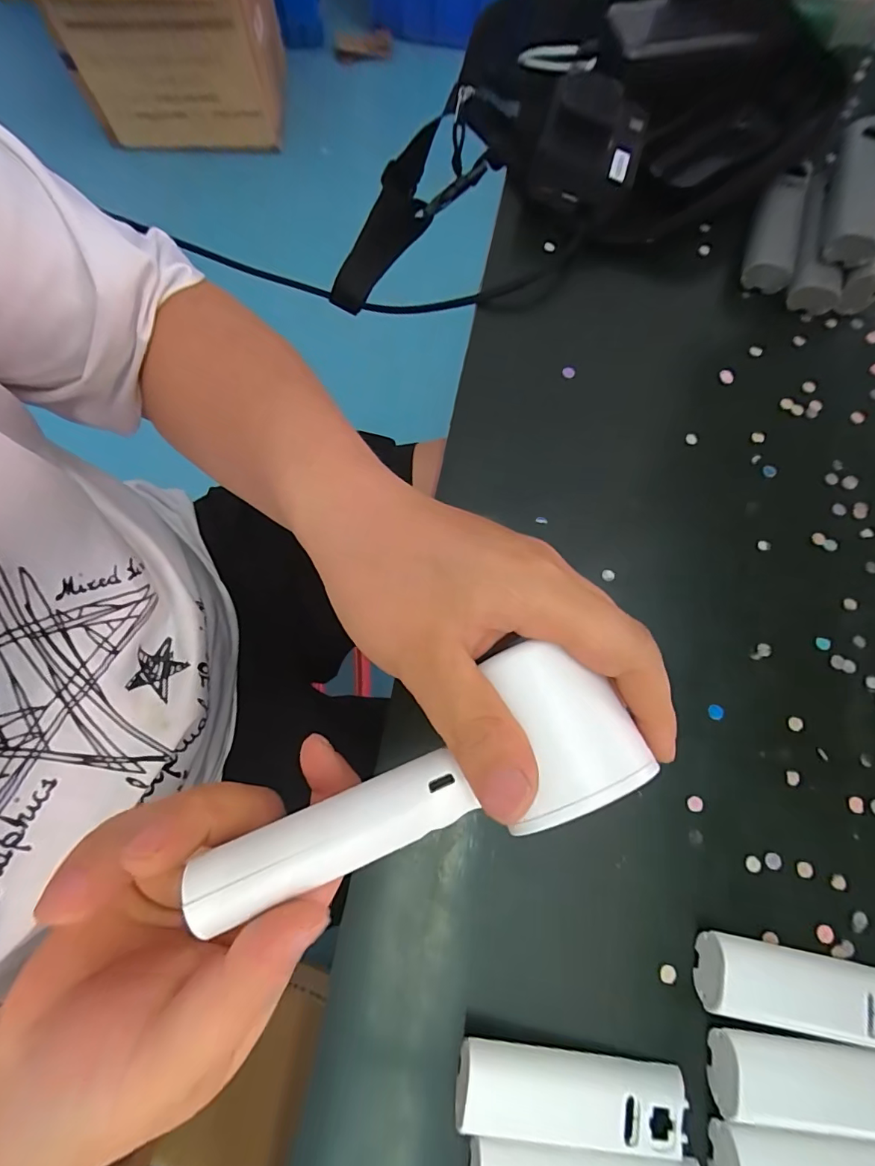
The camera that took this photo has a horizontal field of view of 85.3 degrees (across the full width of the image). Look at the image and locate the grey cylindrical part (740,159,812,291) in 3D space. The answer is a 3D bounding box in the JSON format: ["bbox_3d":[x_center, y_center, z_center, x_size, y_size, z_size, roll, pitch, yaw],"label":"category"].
[{"bbox_3d":[0.238,-0.249,0.334,0.030,0.031,0.082,16,75,3],"label":"grey cylindrical part"}]

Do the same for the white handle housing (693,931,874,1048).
[{"bbox_3d":[0.181,0.199,0.230,0.104,0.017,0.033,12,74,2],"label":"white handle housing"}]

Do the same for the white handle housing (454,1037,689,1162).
[{"bbox_3d":[0.061,0.236,0.219,0.103,0.015,0.032,10,74,2],"label":"white handle housing"}]

